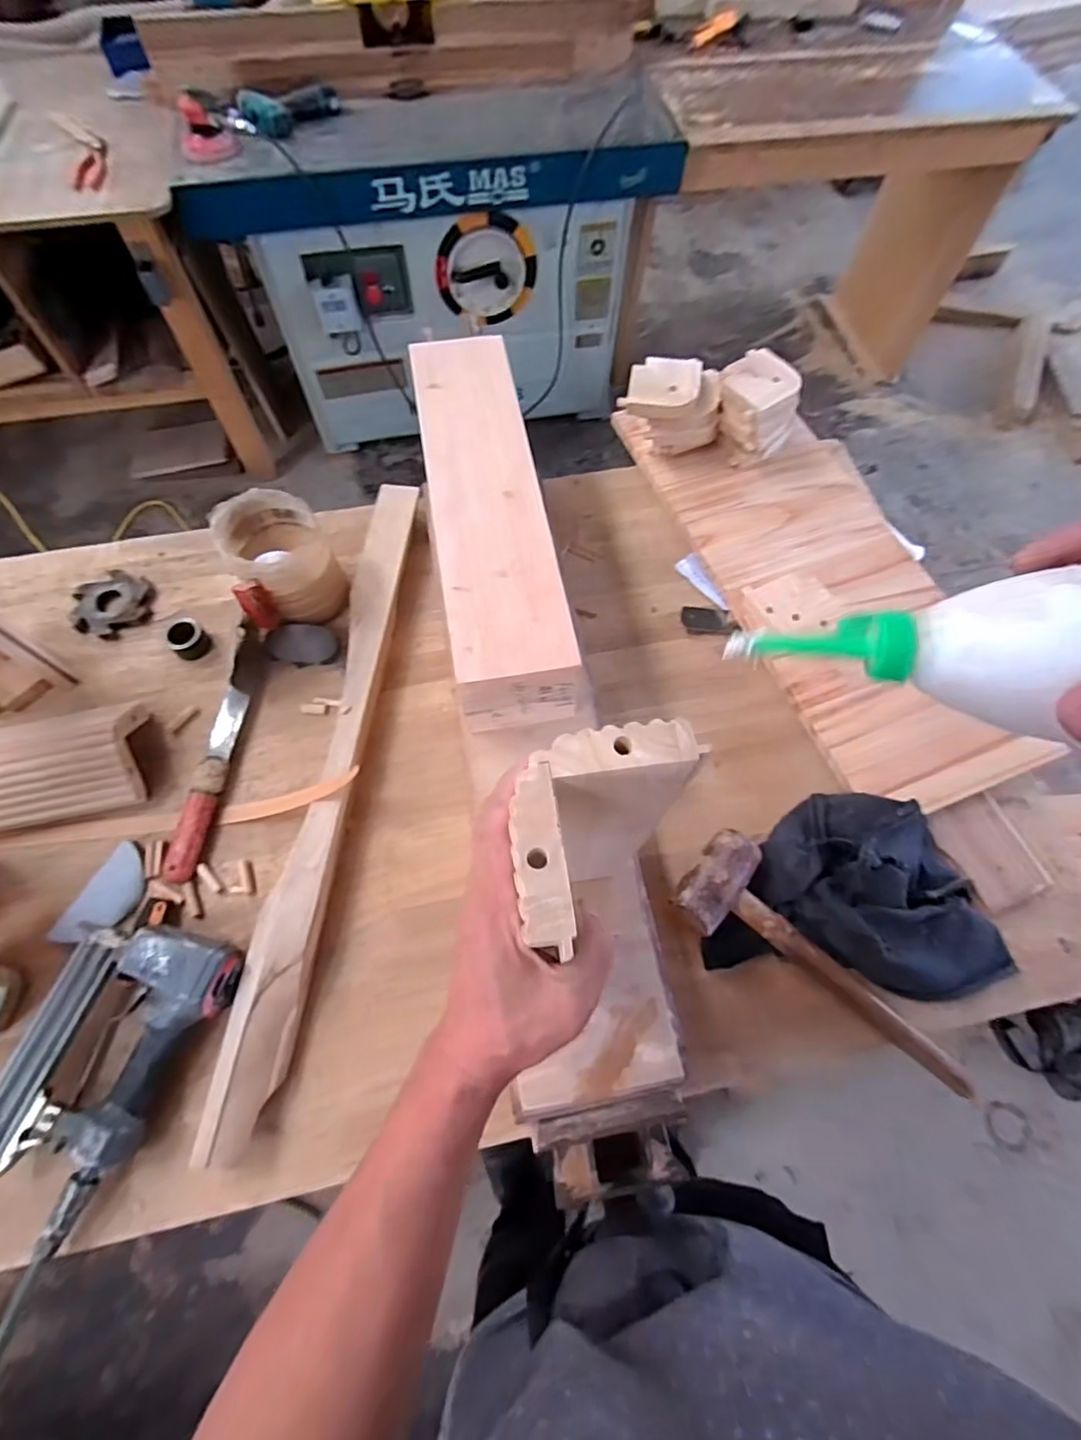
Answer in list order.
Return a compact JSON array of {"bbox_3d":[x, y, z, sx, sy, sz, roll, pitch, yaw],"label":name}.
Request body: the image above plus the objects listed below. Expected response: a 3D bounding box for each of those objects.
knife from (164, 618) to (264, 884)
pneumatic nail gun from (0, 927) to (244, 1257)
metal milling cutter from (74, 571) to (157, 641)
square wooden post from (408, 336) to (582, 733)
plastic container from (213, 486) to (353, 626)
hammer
[{"bbox_3d":[-0.390,0.026,0.736,0.038,0.032,0.334,3,66,-1],"label":"knife"},{"bbox_3d":[-0.416,0.317,0.570,0.155,0.049,0.260,26,68,9],"label":"pneumatic nail gun"},{"bbox_3d":[-0.580,-0.160,0.818,0.102,0.019,0.101,1,66,-2],"label":"metal milling cutter"},{"bbox_3d":[-0.063,-0.236,0.718,0.124,0.117,0.487,-9,66,-6],"label":"square wooden post"},{"bbox_3d":[-0.326,-0.201,0.772,0.115,0.125,0.131,-38,72,-17],"label":"plastic container"},{"bbox_3d":[0.301,0.254,0.626,0.334,0.060,0.111,37,70,14],"label":"hammer"}]

